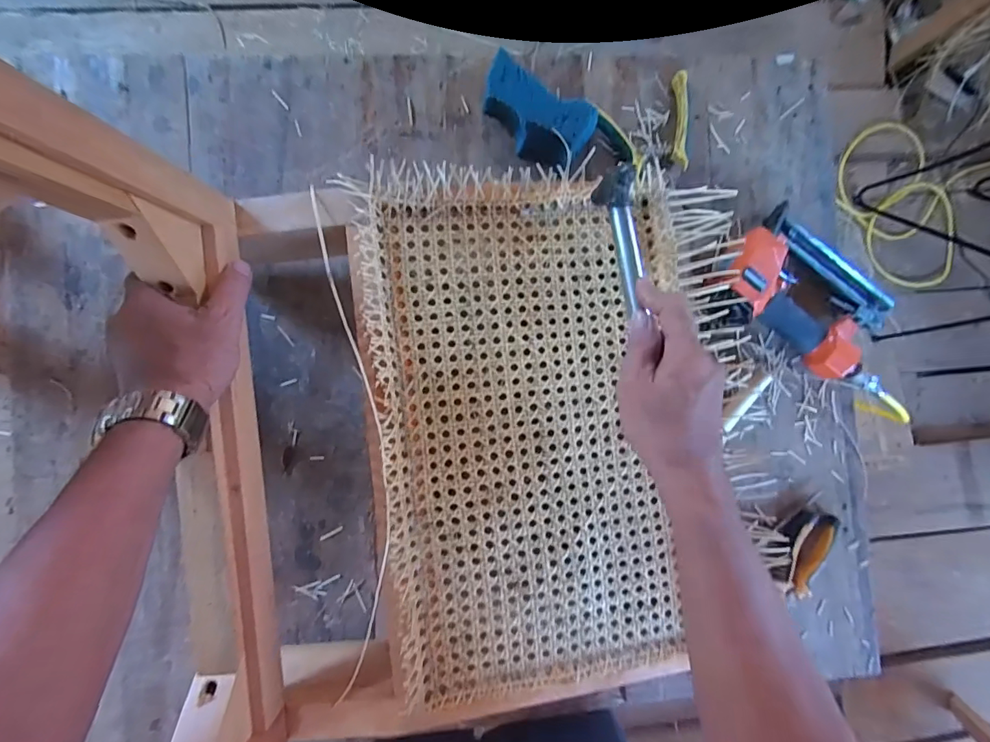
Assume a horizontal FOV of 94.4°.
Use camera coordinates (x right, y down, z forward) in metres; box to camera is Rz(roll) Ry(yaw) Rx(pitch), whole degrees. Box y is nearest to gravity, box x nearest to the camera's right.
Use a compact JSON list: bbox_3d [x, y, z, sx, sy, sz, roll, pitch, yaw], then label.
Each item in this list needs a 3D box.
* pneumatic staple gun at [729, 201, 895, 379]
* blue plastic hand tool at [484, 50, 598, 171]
[{"bbox_3d":[0.376,-0.095,0.552,0.210,0.059,0.144,39,85,-2],"label":"pneumatic staple gun"},{"bbox_3d":[0.045,-0.296,0.535,0.134,0.052,0.075,30,85,-3],"label":"blue plastic hand tool"}]

